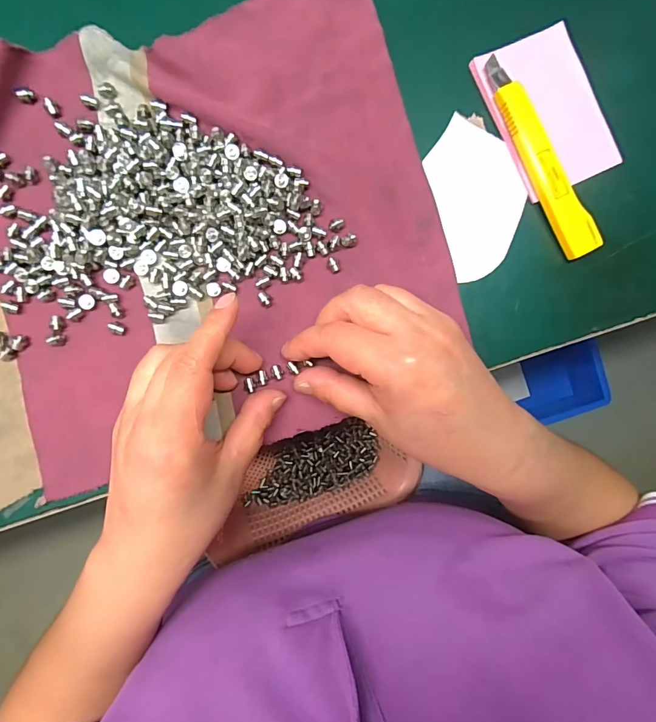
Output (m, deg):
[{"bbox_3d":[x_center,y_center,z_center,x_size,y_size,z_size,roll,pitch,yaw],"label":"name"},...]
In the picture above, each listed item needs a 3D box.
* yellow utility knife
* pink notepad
[{"bbox_3d":[0.130,-0.124,0.256,0.019,0.013,0.128,-28,94,-4],"label":"yellow utility knife"},{"bbox_3d":[0.137,-0.157,0.266,0.067,0.011,0.096,-25,93,-4],"label":"pink notepad"}]

